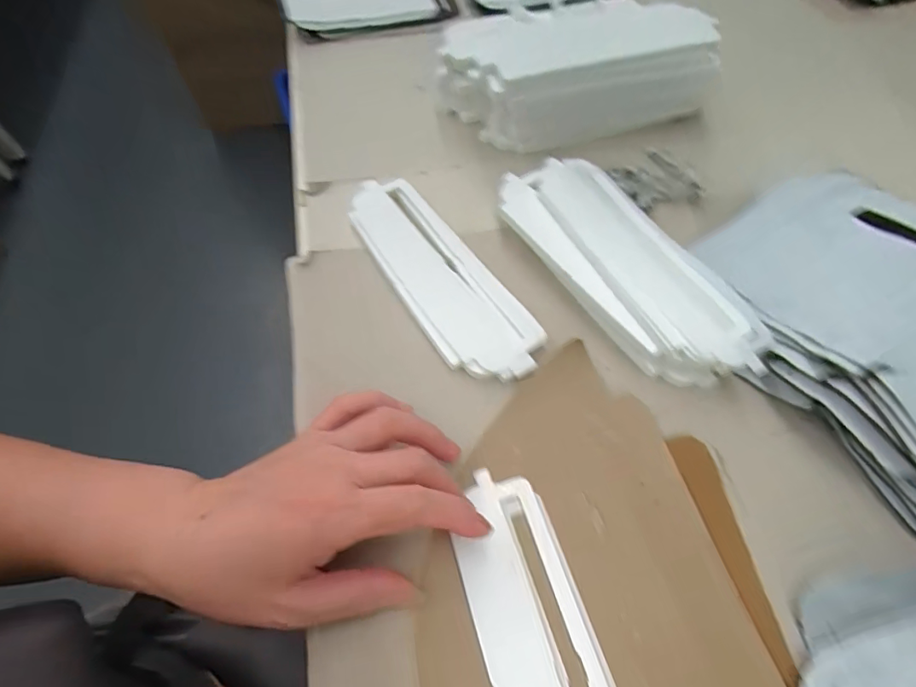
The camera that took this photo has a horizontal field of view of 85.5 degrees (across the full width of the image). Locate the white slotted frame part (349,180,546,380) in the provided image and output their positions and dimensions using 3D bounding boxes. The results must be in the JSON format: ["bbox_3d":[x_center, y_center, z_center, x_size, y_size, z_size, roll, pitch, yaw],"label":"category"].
[{"bbox_3d":[-0.015,-0.052,0.339,0.060,0.024,0.184,-31,63,-15],"label":"white slotted frame part"}]

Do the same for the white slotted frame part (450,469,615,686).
[{"bbox_3d":[0.044,0.156,0.232,0.055,0.017,0.187,-14,62,-10],"label":"white slotted frame part"}]

